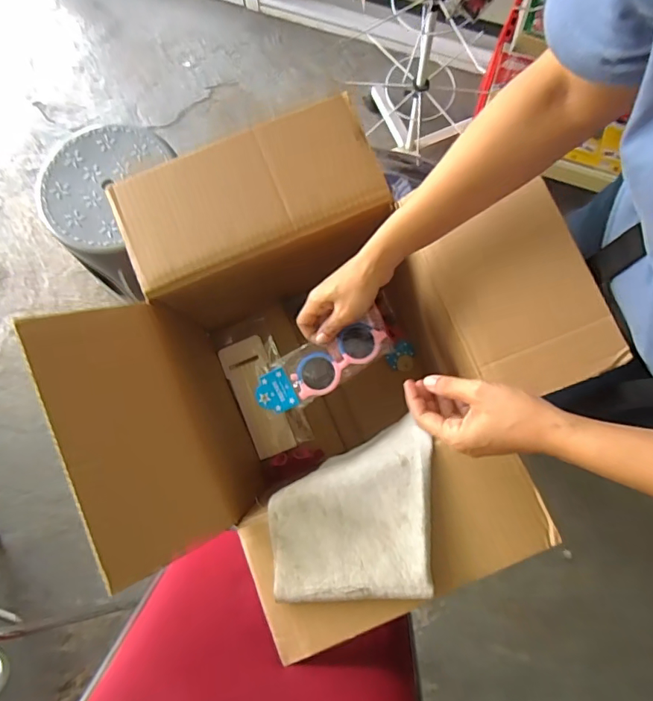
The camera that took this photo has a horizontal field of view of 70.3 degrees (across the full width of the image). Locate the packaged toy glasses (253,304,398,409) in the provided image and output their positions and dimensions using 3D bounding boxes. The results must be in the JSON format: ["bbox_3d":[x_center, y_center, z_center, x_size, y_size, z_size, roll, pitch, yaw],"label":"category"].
[{"bbox_3d":[-0.003,0.017,0.559,0.173,0.023,0.059,-29,80,-8],"label":"packaged toy glasses"}]

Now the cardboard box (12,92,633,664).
[{"bbox_3d":[0.003,0.019,0.619,0.532,0.349,0.543,-23,80,-4],"label":"cardboard box"}]

